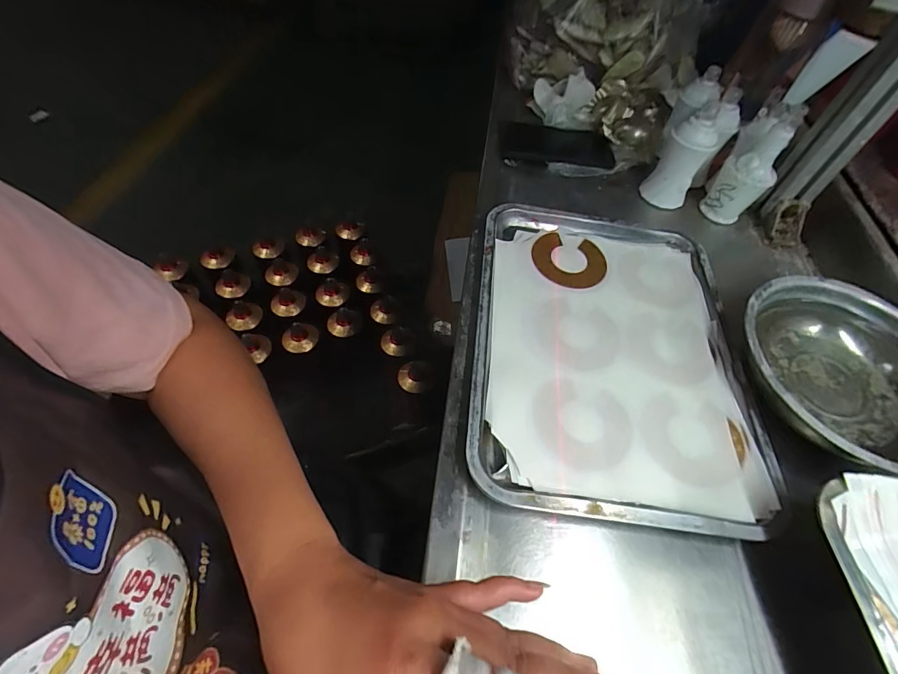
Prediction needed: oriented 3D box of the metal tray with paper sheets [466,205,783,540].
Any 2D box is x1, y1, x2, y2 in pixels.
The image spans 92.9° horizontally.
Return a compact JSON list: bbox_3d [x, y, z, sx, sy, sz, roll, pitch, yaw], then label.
[{"bbox_3d":[0.152,-0.003,0.413,0.249,0.025,0.338,6,55,3],"label":"metal tray with paper sheets"}]

